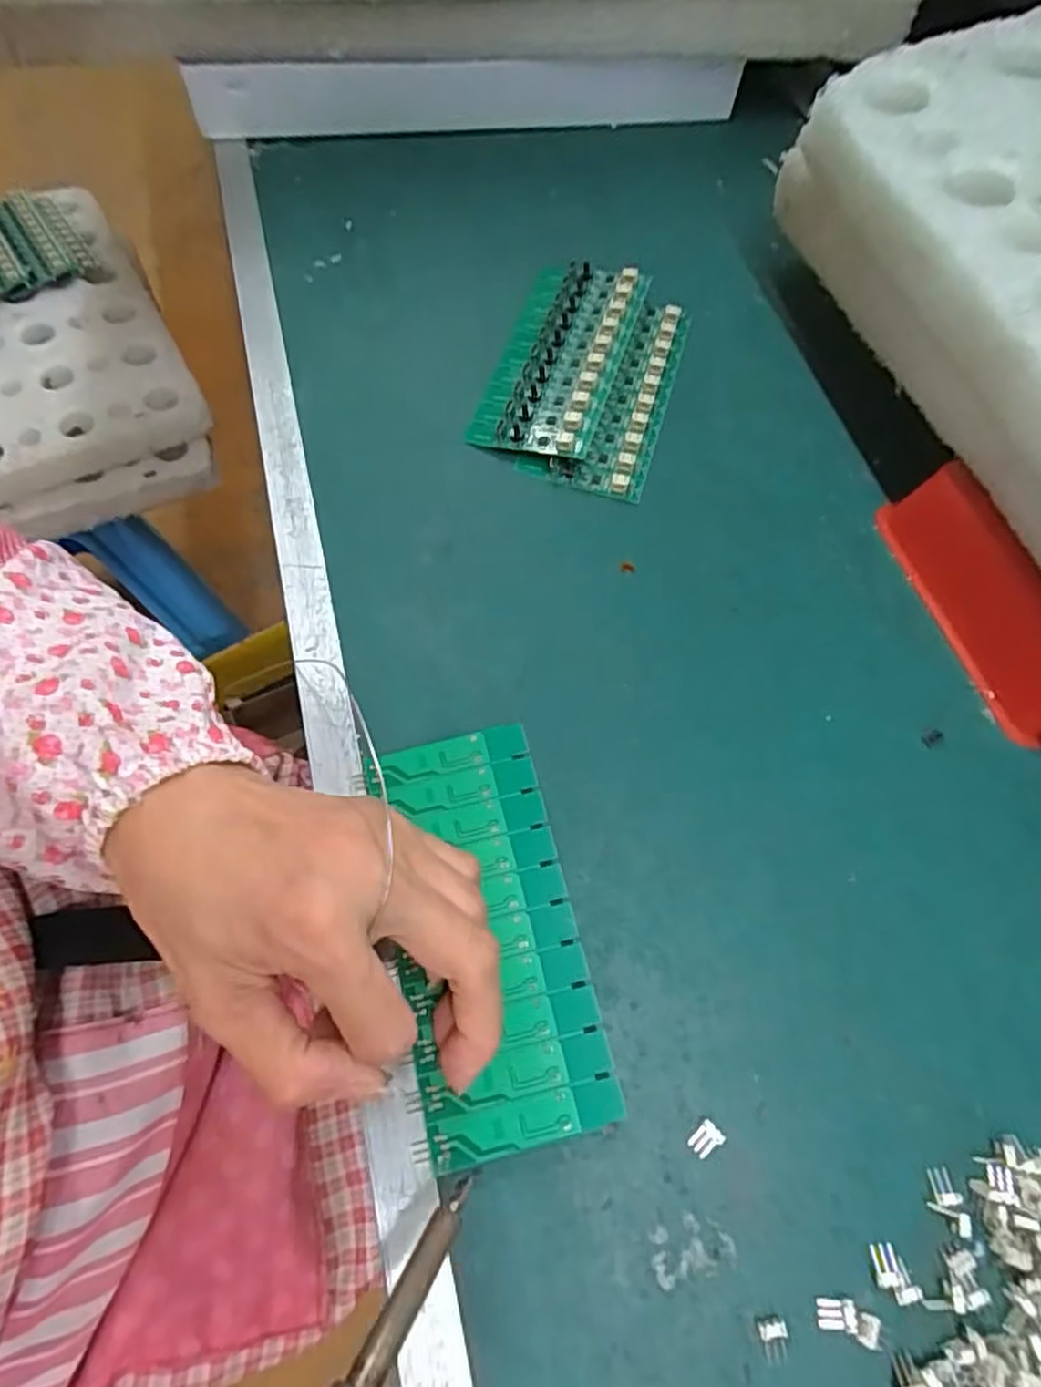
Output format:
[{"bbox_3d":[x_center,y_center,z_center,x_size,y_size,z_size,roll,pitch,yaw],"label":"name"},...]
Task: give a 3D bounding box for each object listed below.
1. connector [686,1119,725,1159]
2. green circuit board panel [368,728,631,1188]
[{"bbox_3d":[0.061,0.146,0.233,0.011,0.004,0.008,-40,72,-18],"label":"connector"},{"bbox_3d":[-0.013,0.081,0.252,0.062,0.004,0.139,-15,67,-5],"label":"green circuit board panel"}]

